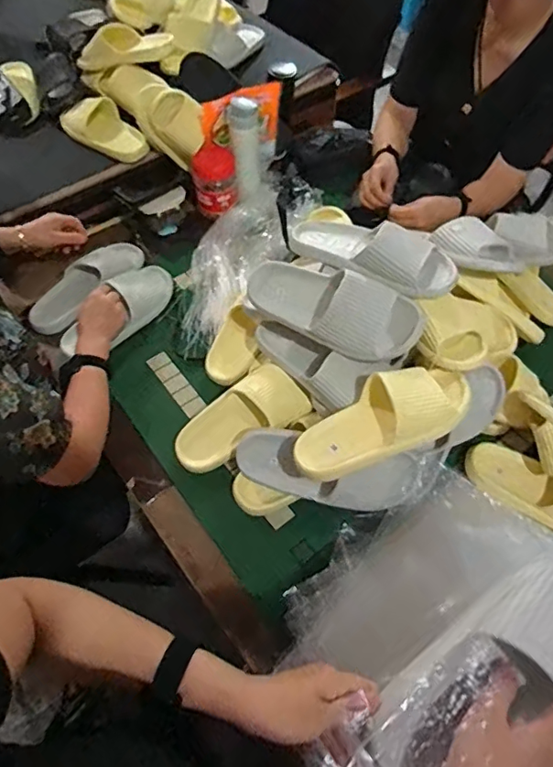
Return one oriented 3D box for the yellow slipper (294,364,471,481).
[{"bbox_3d":[0.146,0.050,0.708,0.265,0.065,0.113,-27,62,0],"label":"yellow slipper"}]

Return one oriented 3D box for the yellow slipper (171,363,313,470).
[{"bbox_3d":[-0.064,0.058,0.843,0.222,0.058,0.102,-33,63,1],"label":"yellow slipper"}]

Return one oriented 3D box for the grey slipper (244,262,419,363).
[{"bbox_3d":[0.090,-0.116,0.792,0.266,0.078,0.112,26,98,21],"label":"grey slipper"}]

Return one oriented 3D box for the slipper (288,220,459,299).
[{"bbox_3d":[0.146,-0.213,0.794,0.261,0.080,0.116,29,62,31],"label":"slipper"}]

